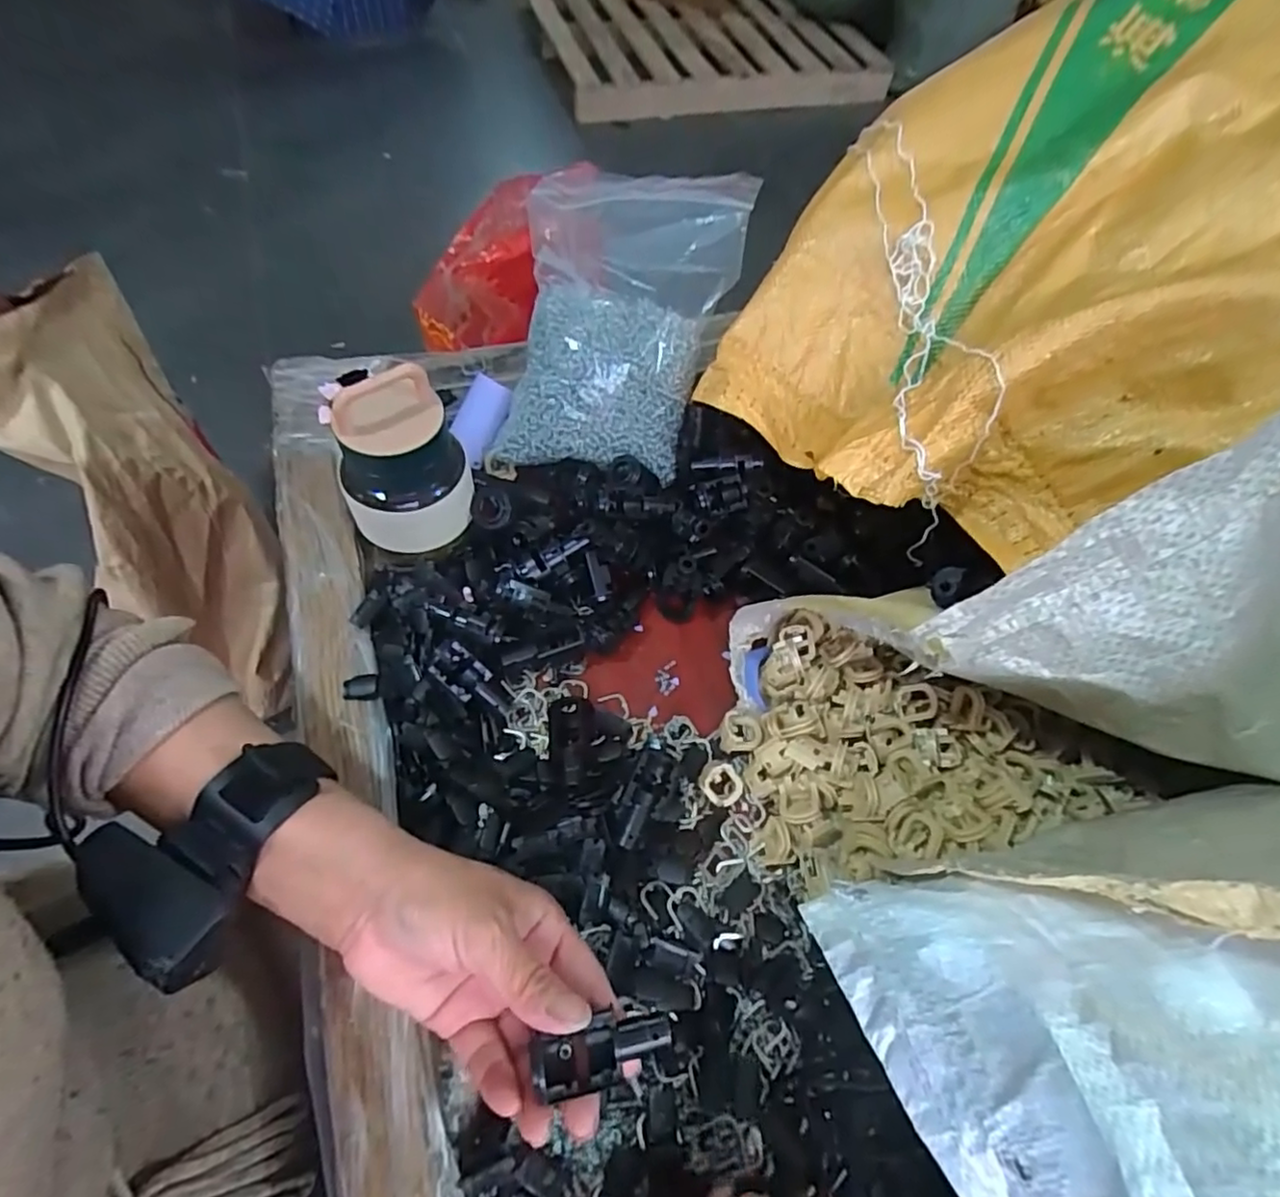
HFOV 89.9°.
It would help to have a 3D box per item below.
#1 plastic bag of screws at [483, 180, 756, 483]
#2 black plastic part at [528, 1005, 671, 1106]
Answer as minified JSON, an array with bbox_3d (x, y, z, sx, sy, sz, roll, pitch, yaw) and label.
[{"bbox_3d":[-0.011,-0.187,0.441,0.140,0.202,0.088,10,28,-9],"label":"plastic bag of screws"},{"bbox_3d":[-0.013,0.176,0.249,0.051,0.014,0.022,-16,61,-5],"label":"black plastic part"}]

